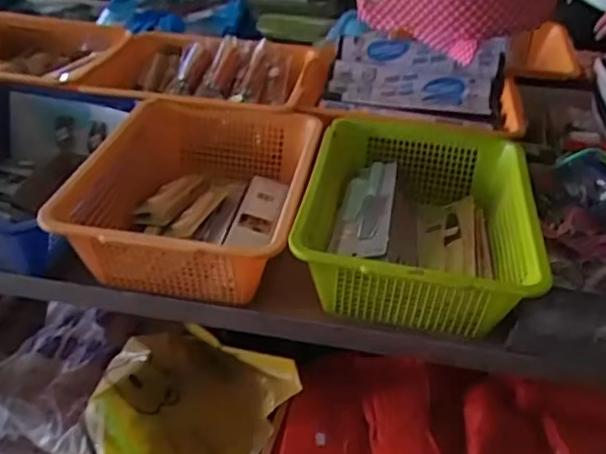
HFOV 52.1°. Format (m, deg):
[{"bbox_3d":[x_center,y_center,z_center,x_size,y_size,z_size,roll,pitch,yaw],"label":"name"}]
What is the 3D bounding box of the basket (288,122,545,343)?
[{"bbox_3d":[0.158,-0.012,0.864,0.303,0.147,0.413,9,37,7],"label":"basket"}]

